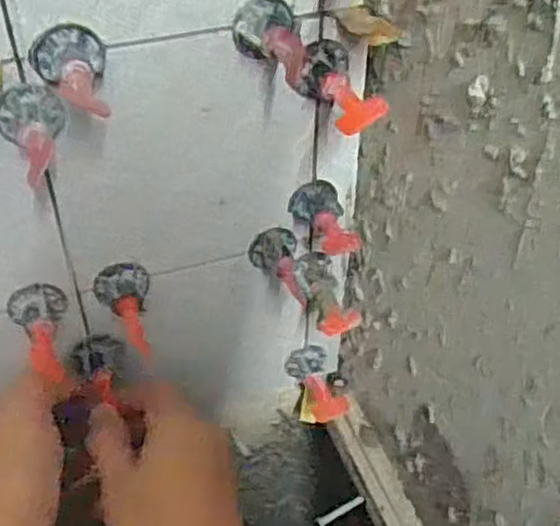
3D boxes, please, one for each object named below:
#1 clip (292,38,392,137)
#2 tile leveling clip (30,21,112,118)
[{"bbox_3d":[0.032,-0.088,0.374,0.028,0.030,0.058,-12,44,-13],"label":"clip"},{"bbox_3d":[-0.092,-0.082,0.323,0.032,0.028,0.051,-11,44,-12],"label":"tile leveling clip"}]

